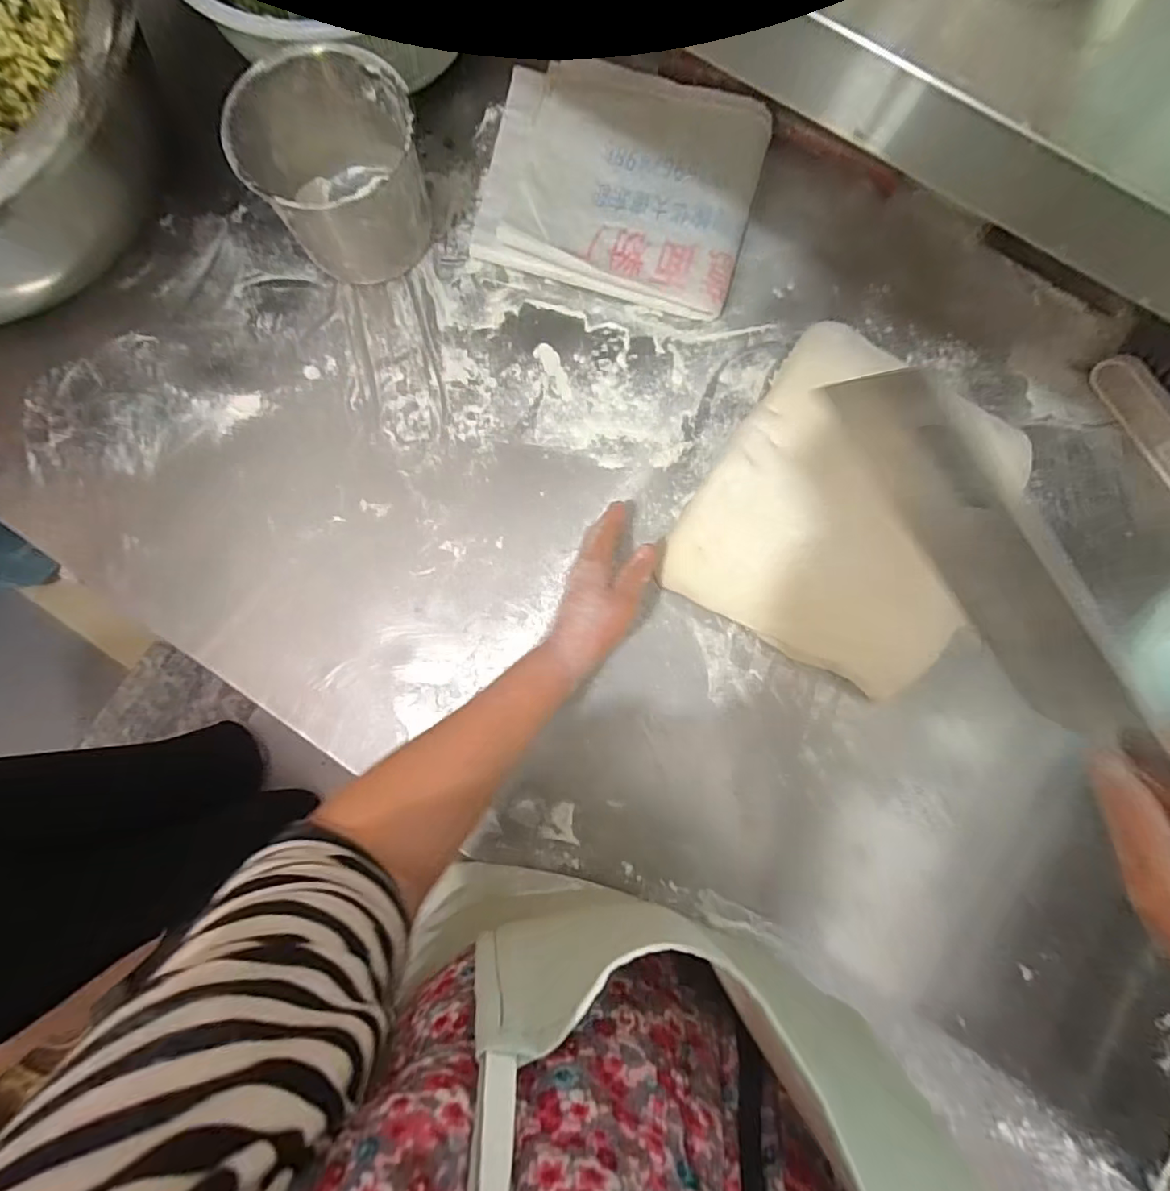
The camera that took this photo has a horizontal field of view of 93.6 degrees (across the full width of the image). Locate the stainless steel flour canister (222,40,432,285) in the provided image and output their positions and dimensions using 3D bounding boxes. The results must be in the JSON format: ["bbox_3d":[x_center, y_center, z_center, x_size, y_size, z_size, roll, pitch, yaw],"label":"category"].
[{"bbox_3d":[-0.220,-0.387,0.508,0.144,0.108,0.141,0,83,-1],"label":"stainless steel flour canister"}]

